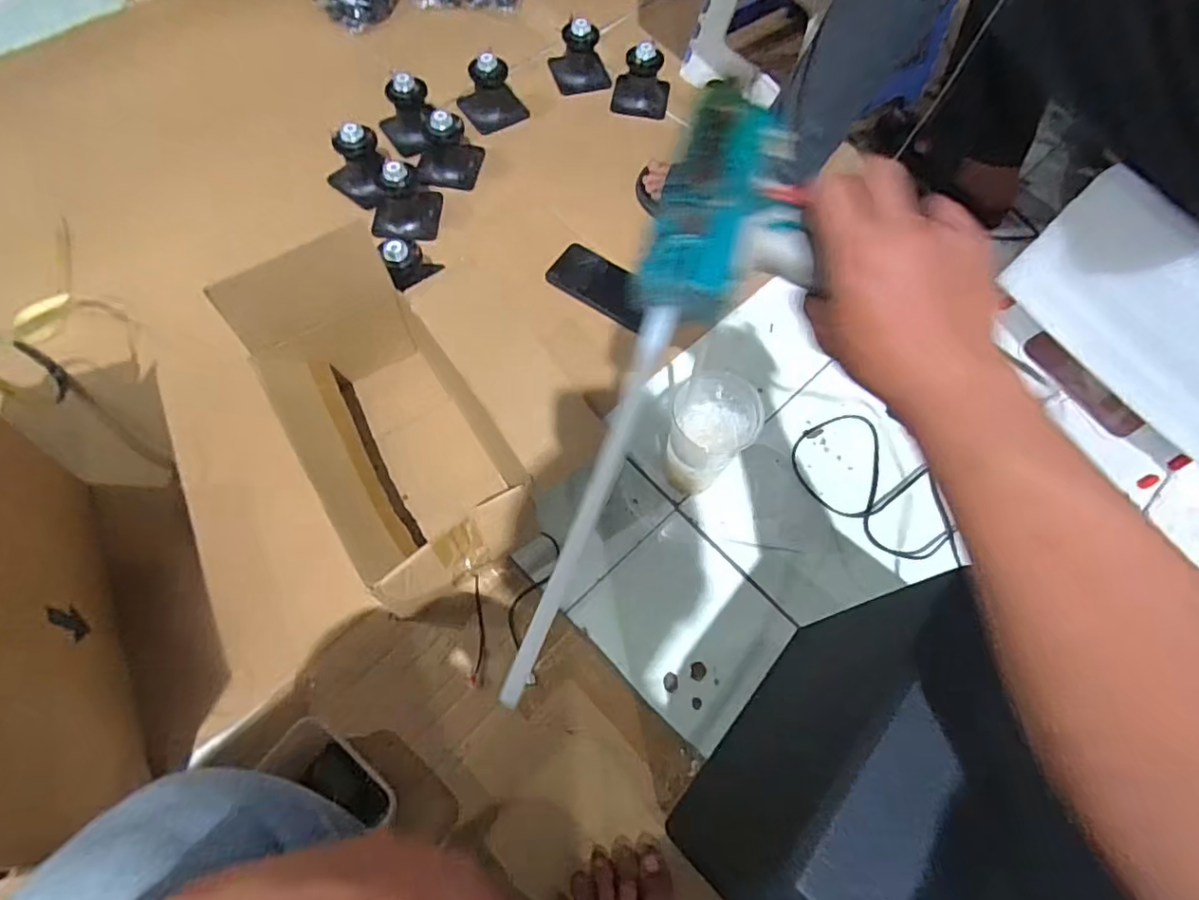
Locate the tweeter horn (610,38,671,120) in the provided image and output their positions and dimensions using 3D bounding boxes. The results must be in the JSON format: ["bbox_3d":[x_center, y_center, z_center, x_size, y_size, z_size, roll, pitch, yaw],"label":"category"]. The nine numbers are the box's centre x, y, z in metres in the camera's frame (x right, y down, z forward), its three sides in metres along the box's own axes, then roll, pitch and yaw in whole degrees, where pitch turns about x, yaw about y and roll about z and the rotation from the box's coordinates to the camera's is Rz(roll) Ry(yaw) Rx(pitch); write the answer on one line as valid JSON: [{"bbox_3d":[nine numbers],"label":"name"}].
[{"bbox_3d":[0.071,-0.602,0.973,0.092,0.091,0.071,14,65,4],"label":"tweeter horn"}]

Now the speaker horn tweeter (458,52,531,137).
[{"bbox_3d":[-0.172,-0.573,0.946,0.096,0.095,0.080,-31,70,-16],"label":"speaker horn tweeter"}]

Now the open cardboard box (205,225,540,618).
[{"bbox_3d":[-0.224,-0.026,0.647,0.175,0.176,0.352,-29,70,-15],"label":"open cardboard box"}]

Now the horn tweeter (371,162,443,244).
[{"bbox_3d":[-0.275,-0.356,0.841,0.092,0.079,0.087,7,65,0],"label":"horn tweeter"}]

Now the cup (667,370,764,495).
[{"bbox_3d":[0.112,-0.011,0.691,0.099,0.116,0.082,-39,73,-19],"label":"cup"}]

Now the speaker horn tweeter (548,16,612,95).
[{"bbox_3d":[-0.031,-0.655,0.994,0.095,0.082,0.076,-9,66,-7],"label":"speaker horn tweeter"}]

